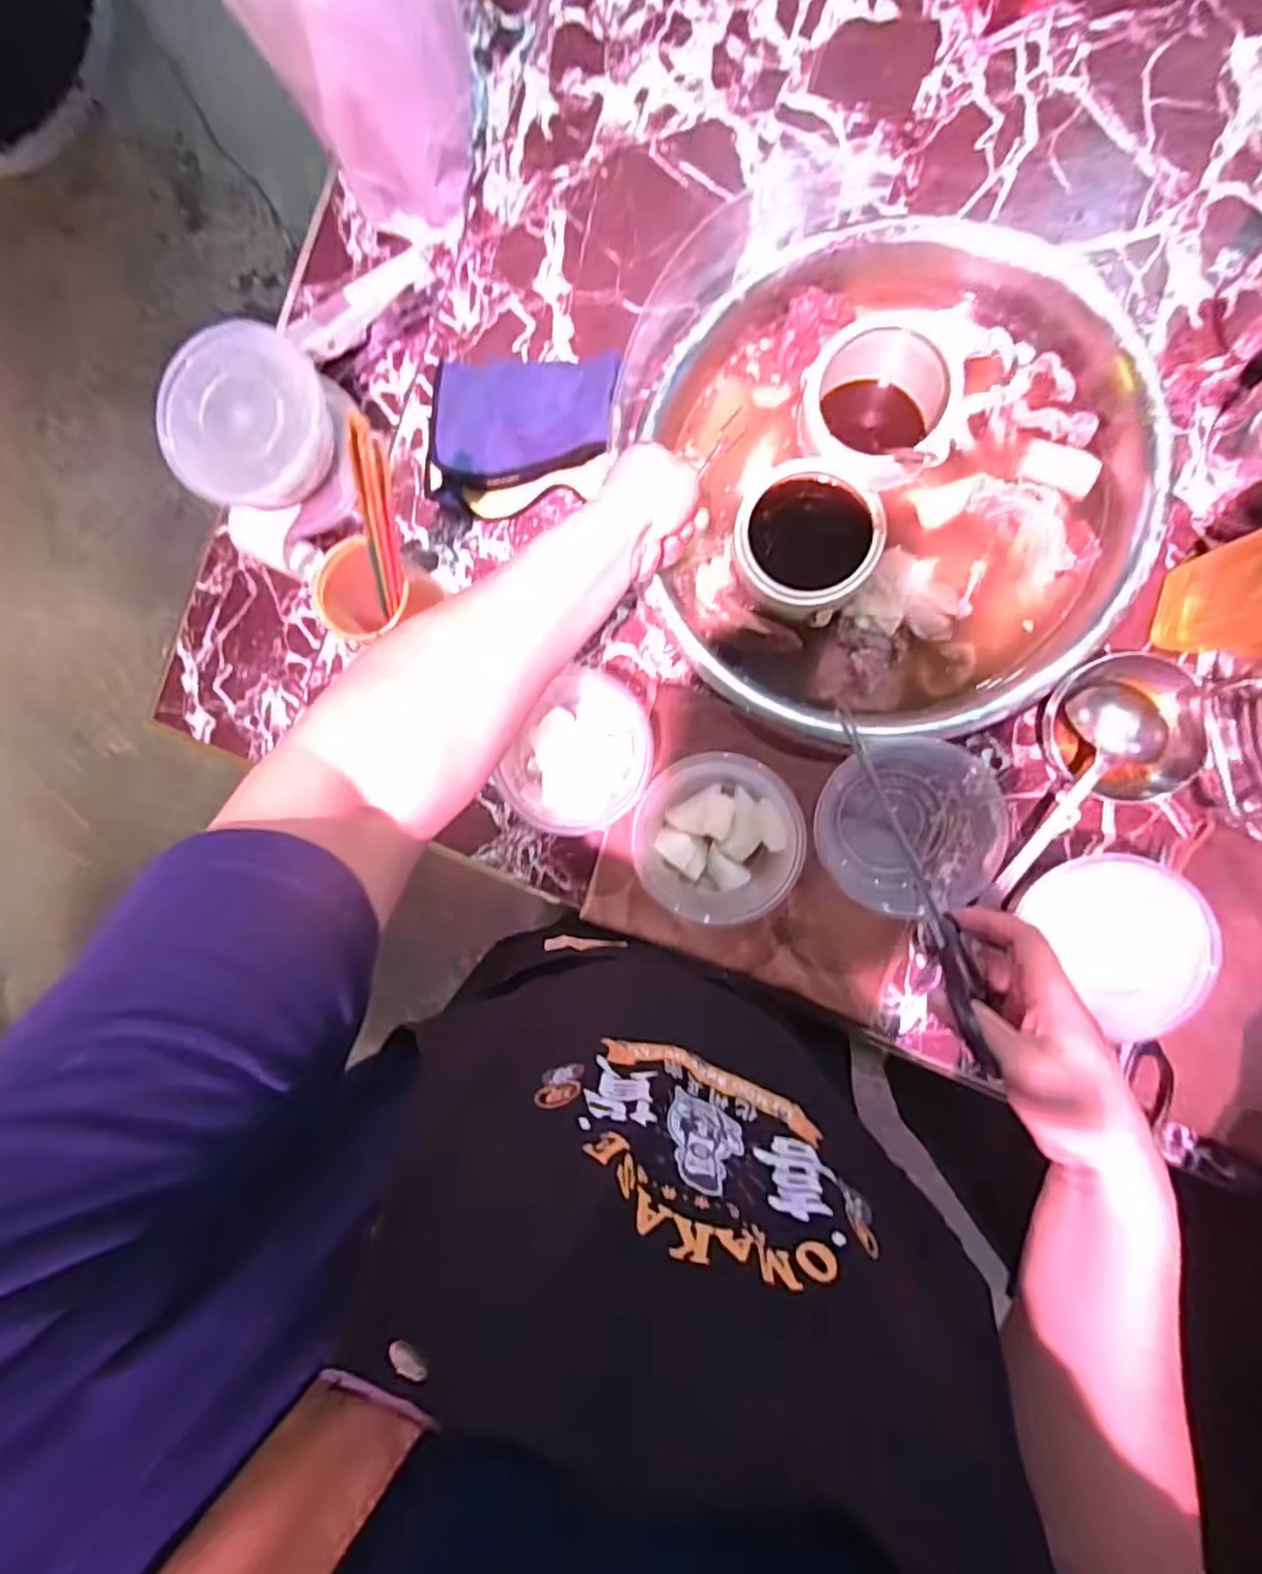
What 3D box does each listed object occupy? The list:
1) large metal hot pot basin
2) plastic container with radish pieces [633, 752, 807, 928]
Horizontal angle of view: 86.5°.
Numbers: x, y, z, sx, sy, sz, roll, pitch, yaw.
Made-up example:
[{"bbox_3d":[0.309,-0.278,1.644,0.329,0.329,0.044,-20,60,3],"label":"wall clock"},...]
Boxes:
[{"bbox_3d":[0.237,-0.262,0.609,0.391,0.085,0.419,-2,90,6],"label":"large metal hot pot basin"},{"bbox_3d":[0.070,0.042,0.569,0.139,0.075,0.136,0,90,6],"label":"plastic container with radish pieces"}]

